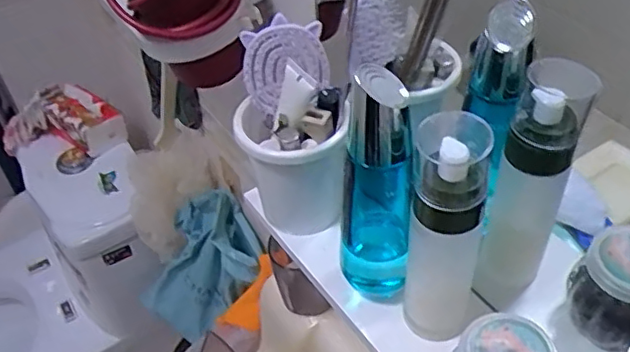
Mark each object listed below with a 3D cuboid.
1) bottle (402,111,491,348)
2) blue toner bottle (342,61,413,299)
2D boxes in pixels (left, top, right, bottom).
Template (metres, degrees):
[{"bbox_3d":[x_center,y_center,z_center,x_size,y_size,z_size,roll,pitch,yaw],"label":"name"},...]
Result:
[{"bbox_3d":[0.079,0.038,0.378,0.040,0.180,0.039,5,45,10],"label":"bottle"},{"bbox_3d":[0.040,0.011,0.402,0.045,0.183,0.042,4,45,9],"label":"blue toner bottle"}]

